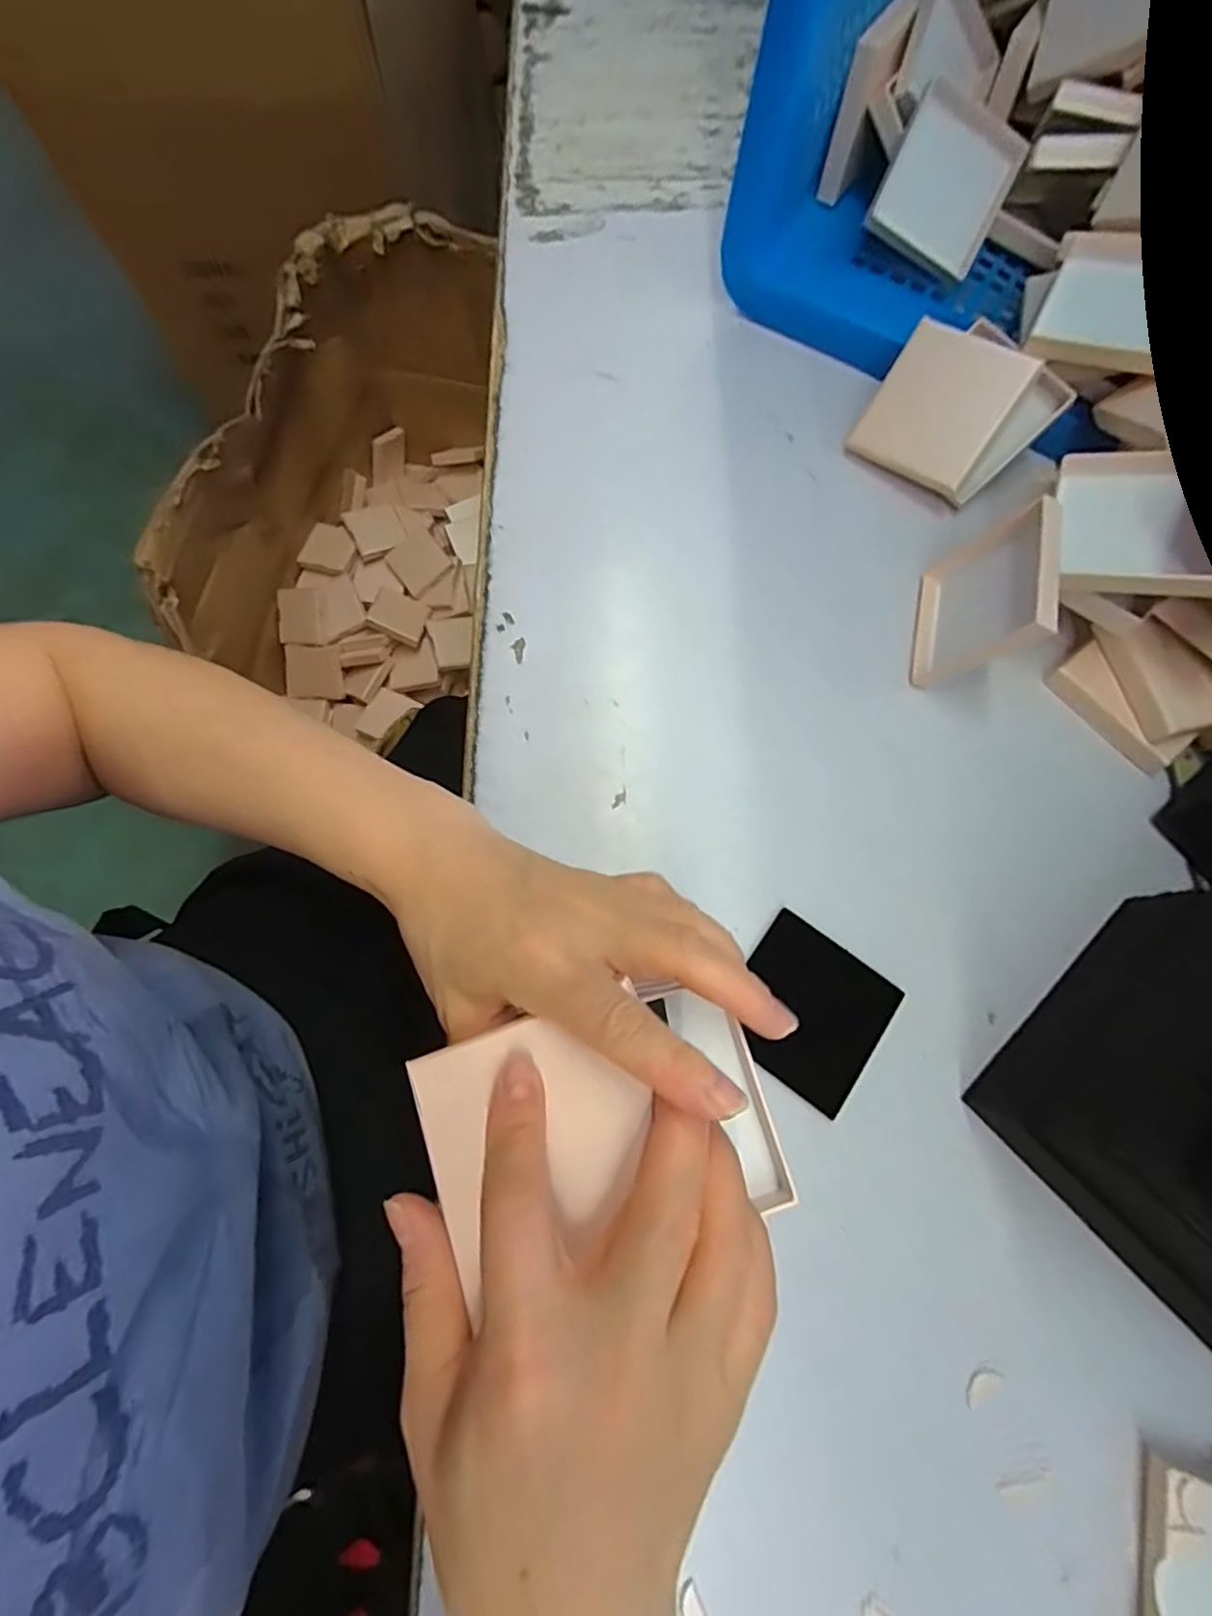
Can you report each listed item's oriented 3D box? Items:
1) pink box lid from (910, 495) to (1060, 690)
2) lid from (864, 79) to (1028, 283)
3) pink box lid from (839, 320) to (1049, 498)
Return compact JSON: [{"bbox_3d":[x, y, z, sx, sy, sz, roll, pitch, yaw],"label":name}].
[{"bbox_3d":[0.200,-0.111,0.328,0.010,0.077,0.083,22,72,-17],"label":"pink box lid"},{"bbox_3d":[0.209,-0.381,0.374,0.076,0.008,0.070,17,111,-15],"label":"lid"},{"bbox_3d":[0.195,-0.235,0.362,0.073,0.011,0.075,37,115,16],"label":"pink box lid"}]

